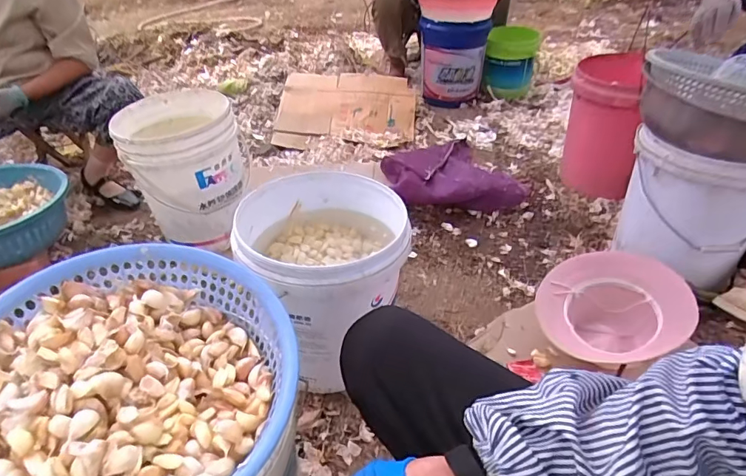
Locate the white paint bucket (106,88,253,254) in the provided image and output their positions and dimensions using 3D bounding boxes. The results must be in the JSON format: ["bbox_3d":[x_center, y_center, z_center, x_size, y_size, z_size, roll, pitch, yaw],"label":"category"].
[{"bbox_3d":[-0.496,-0.192,1.312,0.272,0.317,0.285,-7,37,-7],"label":"white paint bucket"}]

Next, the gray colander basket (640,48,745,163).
[{"bbox_3d":[0.774,-0.309,1.039,0.342,0.114,0.352,15,40,19],"label":"gray colander basket"}]

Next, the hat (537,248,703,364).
[{"bbox_3d":[0.483,0.167,0.991,0.269,0.156,0.251,17,41,24],"label":"hat"}]

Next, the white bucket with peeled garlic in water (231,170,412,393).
[{"bbox_3d":[-0.077,0.075,0.918,0.274,0.286,0.300,3,37,7],"label":"white bucket with peeled garlic in water"}]

